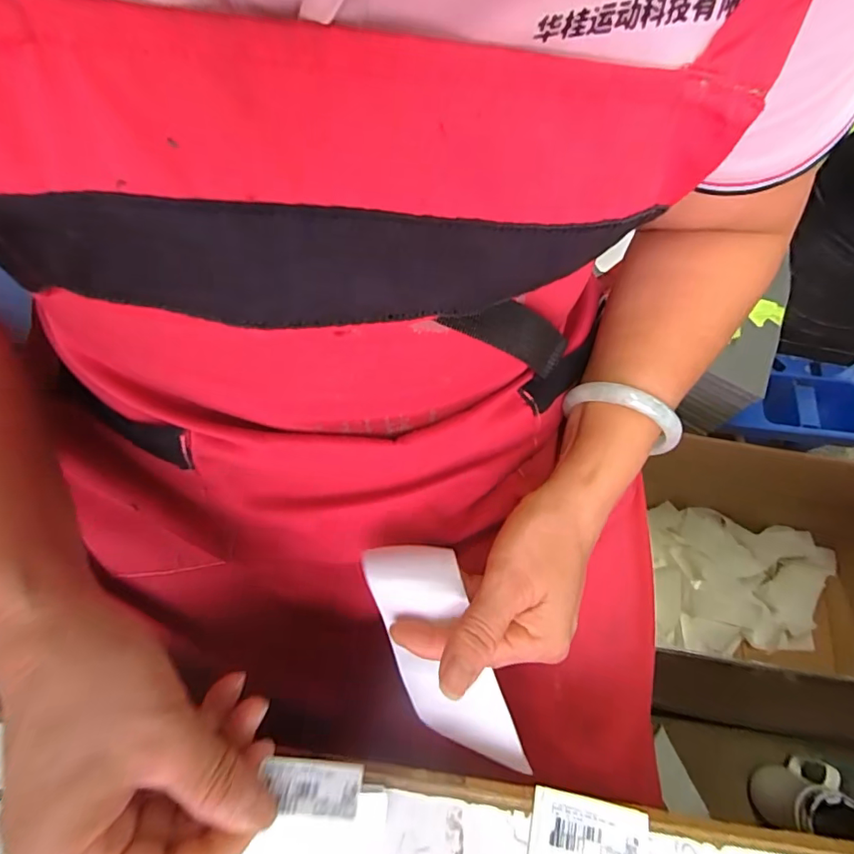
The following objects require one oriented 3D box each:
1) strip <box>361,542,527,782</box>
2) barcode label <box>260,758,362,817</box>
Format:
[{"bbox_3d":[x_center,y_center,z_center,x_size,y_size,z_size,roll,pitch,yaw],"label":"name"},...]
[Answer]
[{"bbox_3d":[0.009,0.131,0.271,0.050,0.019,0.138,-22,91,-4],"label":"strip"},{"bbox_3d":[-0.050,0.158,0.212,0.041,0.004,0.019,9,55,-6],"label":"barcode label"}]

